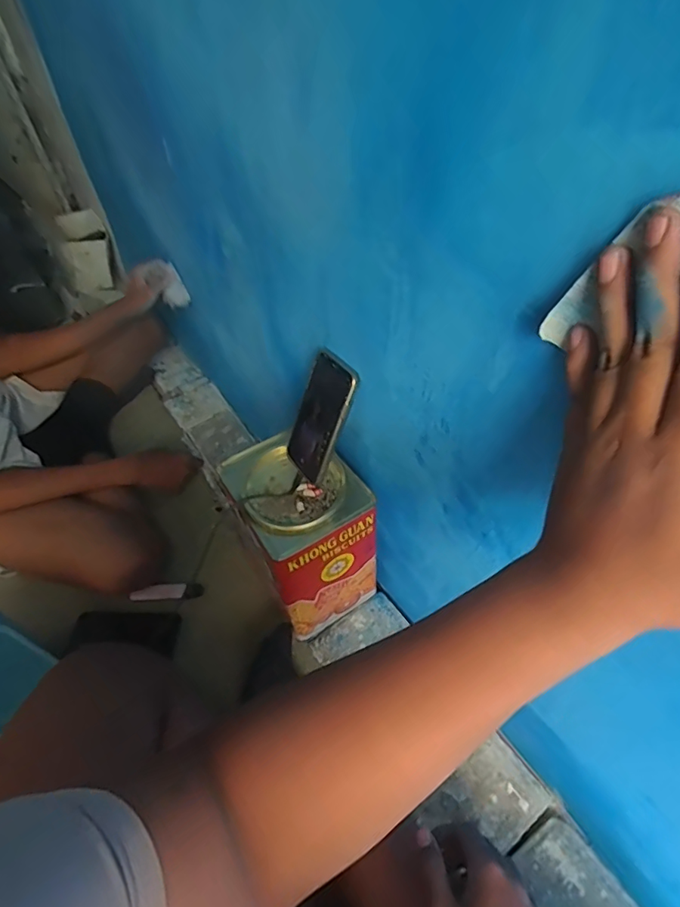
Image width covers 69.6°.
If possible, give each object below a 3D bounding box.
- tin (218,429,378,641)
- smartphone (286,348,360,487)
[{"bbox_3d":[-0.052,0.103,0.672,0.142,0.199,0.173,-26,52,-19],"label":"tin"},{"bbox_3d":[-0.022,-0.038,0.549,0.013,0.144,0.064,-4,36,-43],"label":"smartphone"}]

